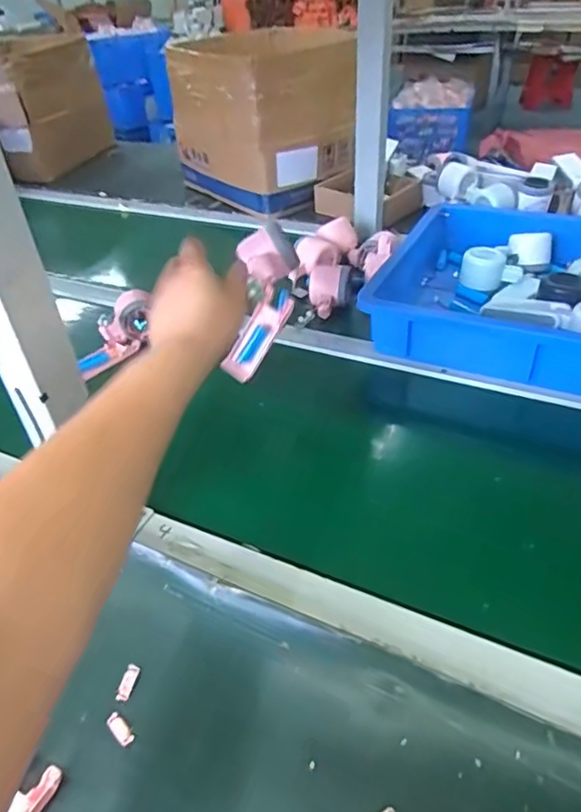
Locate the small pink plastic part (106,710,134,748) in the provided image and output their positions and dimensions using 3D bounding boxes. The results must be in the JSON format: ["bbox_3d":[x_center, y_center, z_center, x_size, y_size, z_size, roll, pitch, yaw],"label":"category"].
[{"bbox_3d":[-0.116,0.219,0.373,0.024,0.004,0.010,28,50,34],"label":"small pink plastic part"}]

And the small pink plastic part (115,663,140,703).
[{"bbox_3d":[-0.117,0.199,0.395,0.010,0.004,0.025,9,50,12],"label":"small pink plastic part"}]

